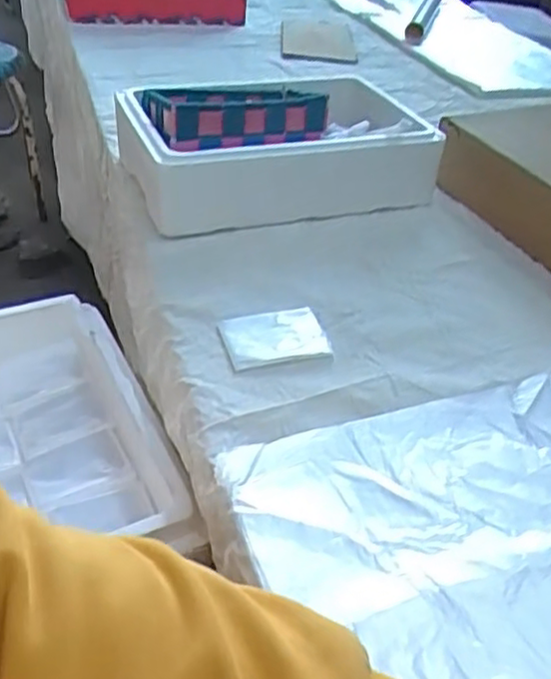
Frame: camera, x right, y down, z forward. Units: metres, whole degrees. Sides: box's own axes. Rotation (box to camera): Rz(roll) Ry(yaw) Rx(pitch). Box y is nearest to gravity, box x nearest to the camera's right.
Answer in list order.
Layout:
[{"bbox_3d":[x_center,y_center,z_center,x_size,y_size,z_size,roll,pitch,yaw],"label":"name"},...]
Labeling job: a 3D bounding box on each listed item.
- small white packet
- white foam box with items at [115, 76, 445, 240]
[{"bbox_3d":[0.000,-0.003,0.599,0.088,0.005,0.062,-8,41,-16],"label":"small white packet"},{"bbox_3d":[-0.002,-0.225,0.806,0.324,0.097,0.214,-11,42,-19],"label":"white foam box with items"}]

